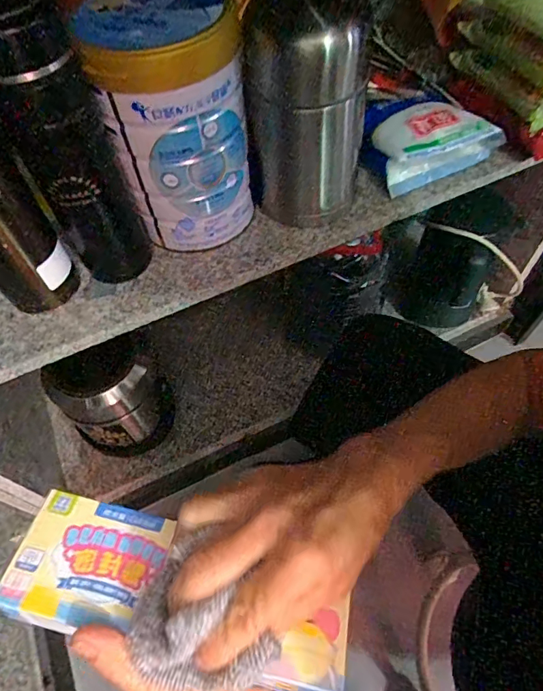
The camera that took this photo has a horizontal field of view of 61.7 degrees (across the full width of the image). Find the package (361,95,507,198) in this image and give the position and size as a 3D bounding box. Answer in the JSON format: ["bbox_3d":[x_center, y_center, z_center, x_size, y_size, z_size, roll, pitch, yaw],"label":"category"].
[{"bbox_3d":[0.161,-0.218,0.485,0.130,0.058,0.093,-18,59,-8],"label":"package"}]

